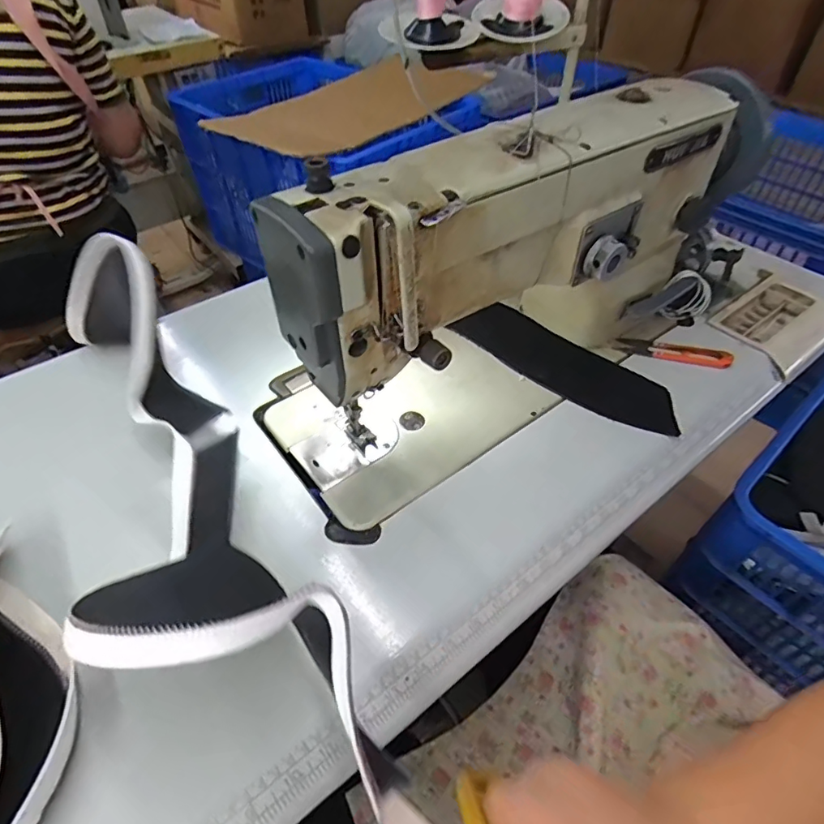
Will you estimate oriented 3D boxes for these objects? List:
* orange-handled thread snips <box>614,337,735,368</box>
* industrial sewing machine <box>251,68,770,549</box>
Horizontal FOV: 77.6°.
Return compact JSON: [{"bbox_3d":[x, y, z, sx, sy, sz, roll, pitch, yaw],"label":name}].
[{"bbox_3d":[0.288,-0.066,0.567,0.115,0.010,0.028,12,49,12],"label":"orange-handled thread snips"},{"bbox_3d":[0.097,-0.151,0.493,0.539,0.235,0.198,-31,54,-25],"label":"industrial sewing machine"}]

